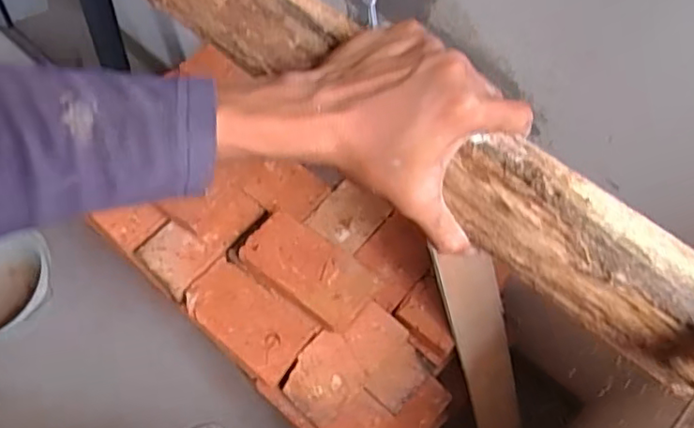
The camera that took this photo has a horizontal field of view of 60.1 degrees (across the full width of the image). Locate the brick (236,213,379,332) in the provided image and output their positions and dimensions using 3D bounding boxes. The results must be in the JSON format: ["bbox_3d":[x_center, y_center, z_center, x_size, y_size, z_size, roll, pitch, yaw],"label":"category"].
[{"bbox_3d":[-0.057,0.087,0.891,0.191,0.056,0.101,33,67,15],"label":"brick"}]

